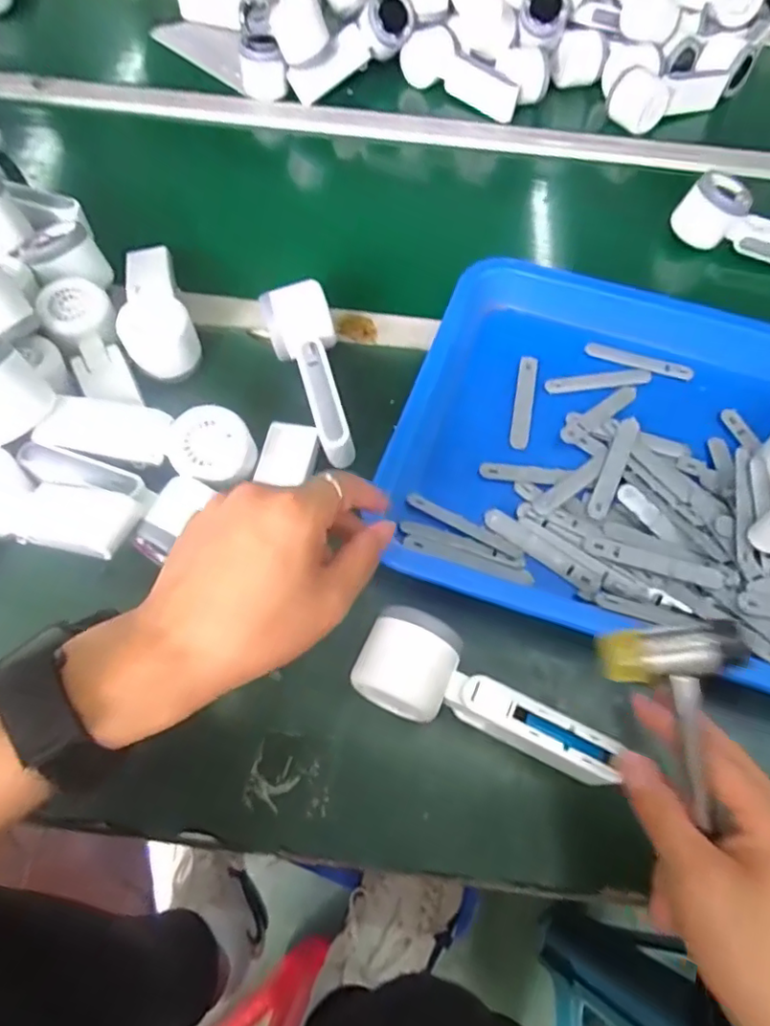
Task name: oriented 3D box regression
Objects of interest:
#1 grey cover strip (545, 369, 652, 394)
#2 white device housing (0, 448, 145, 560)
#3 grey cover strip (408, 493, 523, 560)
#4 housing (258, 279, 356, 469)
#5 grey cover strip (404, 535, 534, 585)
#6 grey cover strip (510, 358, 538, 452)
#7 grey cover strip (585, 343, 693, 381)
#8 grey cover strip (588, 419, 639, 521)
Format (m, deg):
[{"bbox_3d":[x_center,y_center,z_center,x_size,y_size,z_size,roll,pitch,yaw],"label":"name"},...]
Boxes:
[{"bbox_3d":[0.187,-0.116,0.511,0.094,0.004,0.016,-6,61,-5],"label":"grey cover strip"},{"bbox_3d":[-0.252,-0.006,0.420,0.127,0.043,0.059,16,60,-13],"label":"white device housing"},{"bbox_3d":[0.060,0.009,0.436,0.093,0.007,0.013,27,63,13],"label":"grey cover strip"},{"bbox_3d":[-0.062,-0.113,0.474,0.058,0.052,0.162,-11,61,-8],"label":"housing"},{"bbox_3d":[0.060,0.033,0.417,0.093,0.006,0.013,15,61,7],"label":"grey cover strip"},{"bbox_3d":[0.119,-0.095,0.496,0.016,0.009,0.093,12,61,5],"label":"grey cover strip"},{"bbox_3d":[0.226,-0.135,0.518,0.093,0.008,0.015,16,61,7],"label":"grey cover strip"},{"bbox_3d":[0.179,-0.037,0.453,0.016,0.008,0.094,24,63,11],"label":"grey cover strip"}]

